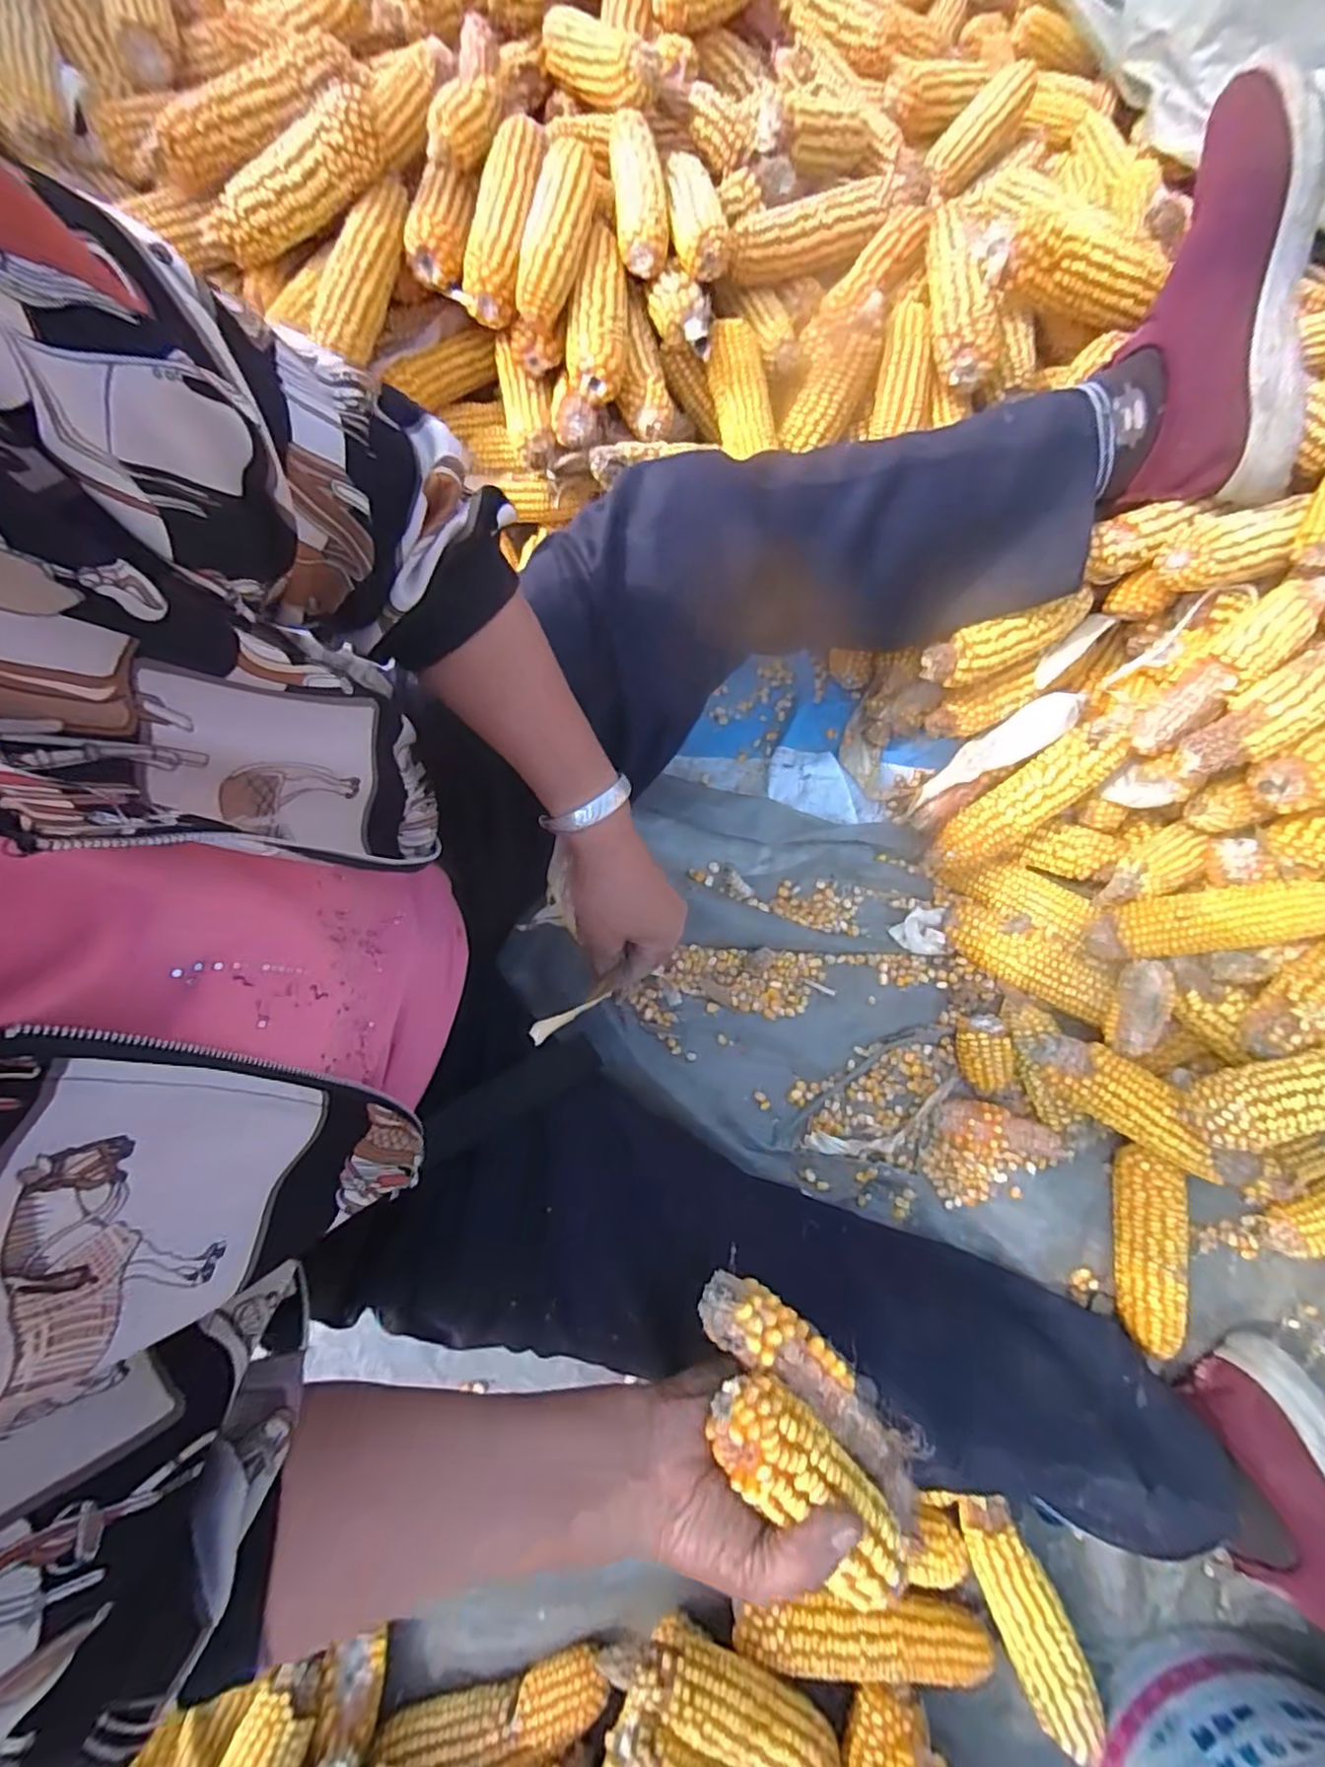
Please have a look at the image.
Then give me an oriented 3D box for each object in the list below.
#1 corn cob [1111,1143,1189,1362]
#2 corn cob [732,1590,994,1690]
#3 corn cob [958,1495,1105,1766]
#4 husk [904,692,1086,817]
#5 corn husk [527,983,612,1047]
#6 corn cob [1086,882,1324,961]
[{"bbox_3d":[0.395,0.295,0.519,0.043,0.038,0.157,1,78,2],"label":"corn cob"},{"bbox_3d":[0.149,0.558,0.478,0.188,0.038,0.039,2,78,2],"label":"corn cob"},{"bbox_3d":[0.268,0.535,0.476,0.048,0.048,0.153,-24,79,-3],"label":"corn cob"},{"bbox_3d":[0.294,-0.117,0.577,0.162,0.020,0.037,-33,79,13],"label":"husk"},{"bbox_3d":[-0.061,0.086,0.425,0.058,0.009,0.011,-28,78,-30],"label":"corn husk"},{"bbox_3d":[0.427,0.030,0.502,0.158,0.045,0.046,-13,76,30],"label":"corn cob"}]

